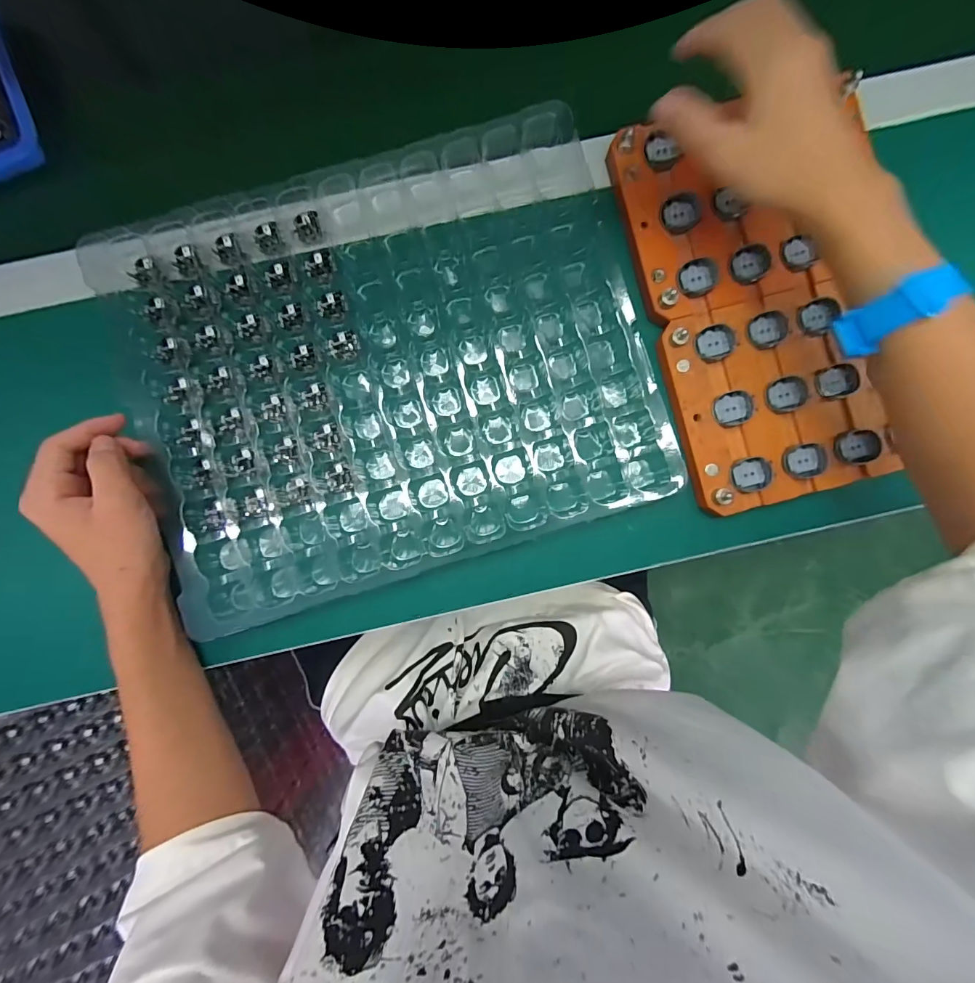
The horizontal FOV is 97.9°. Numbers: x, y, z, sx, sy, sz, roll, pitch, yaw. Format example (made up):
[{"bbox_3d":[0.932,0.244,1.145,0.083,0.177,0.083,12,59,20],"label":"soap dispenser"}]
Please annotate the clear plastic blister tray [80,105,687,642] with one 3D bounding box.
[{"bbox_3d":[-0.069,-0.093,0.317,0.369,0.036,0.295,-17,90,-1],"label":"clear plastic blister tray"}]

